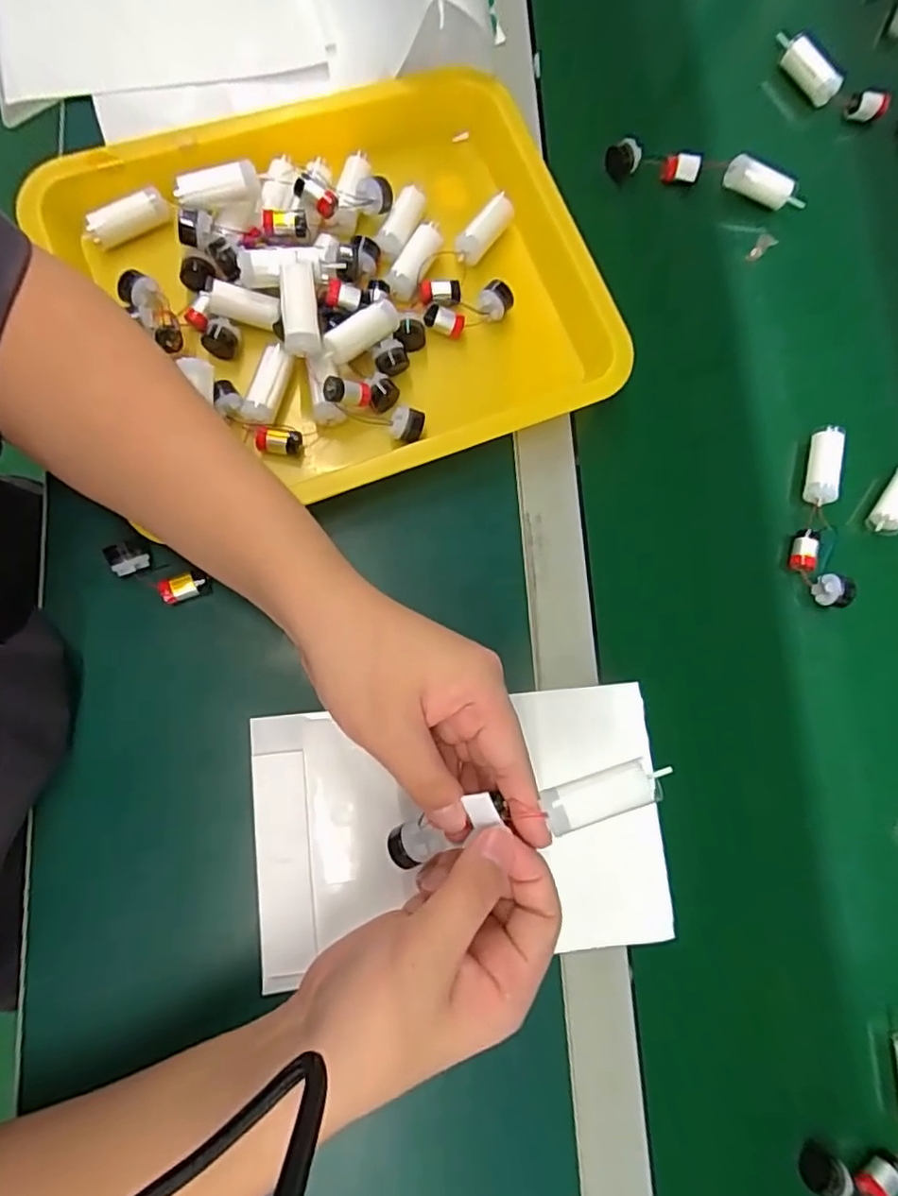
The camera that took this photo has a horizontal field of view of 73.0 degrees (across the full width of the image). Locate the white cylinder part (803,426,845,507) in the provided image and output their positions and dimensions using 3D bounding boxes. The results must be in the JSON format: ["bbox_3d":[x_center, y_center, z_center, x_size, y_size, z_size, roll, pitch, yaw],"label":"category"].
[{"bbox_3d":[0.263,-0.094,0.427,0.022,0.016,0.053,13,75,2],"label":"white cylinder part"}]

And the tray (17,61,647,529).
[{"bbox_3d":[-0.068,-0.198,0.394,0.322,0.060,0.257,-21,76,-7],"label":"tray"}]

